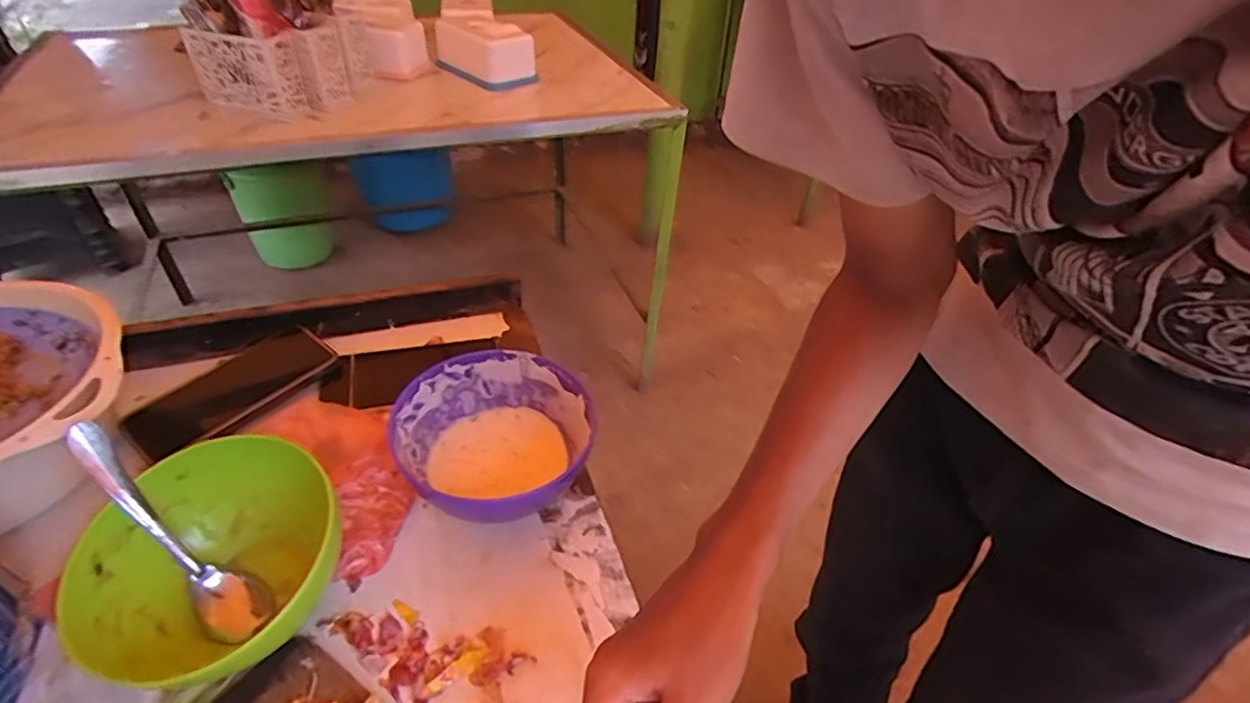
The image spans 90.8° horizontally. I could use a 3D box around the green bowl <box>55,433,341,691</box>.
[{"bbox_3d":[-0.260,0.145,0.395,0.146,0.086,0.150,3,42,-2],"label":"green bowl"}]

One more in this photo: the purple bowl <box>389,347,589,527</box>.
[{"bbox_3d":[-0.103,0.077,0.497,0.146,0.077,0.141,3,42,-2],"label":"purple bowl"}]

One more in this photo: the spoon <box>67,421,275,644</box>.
[{"bbox_3d":[-0.302,0.121,0.406,0.172,0.030,0.036,50,50,-5],"label":"spoon"}]

